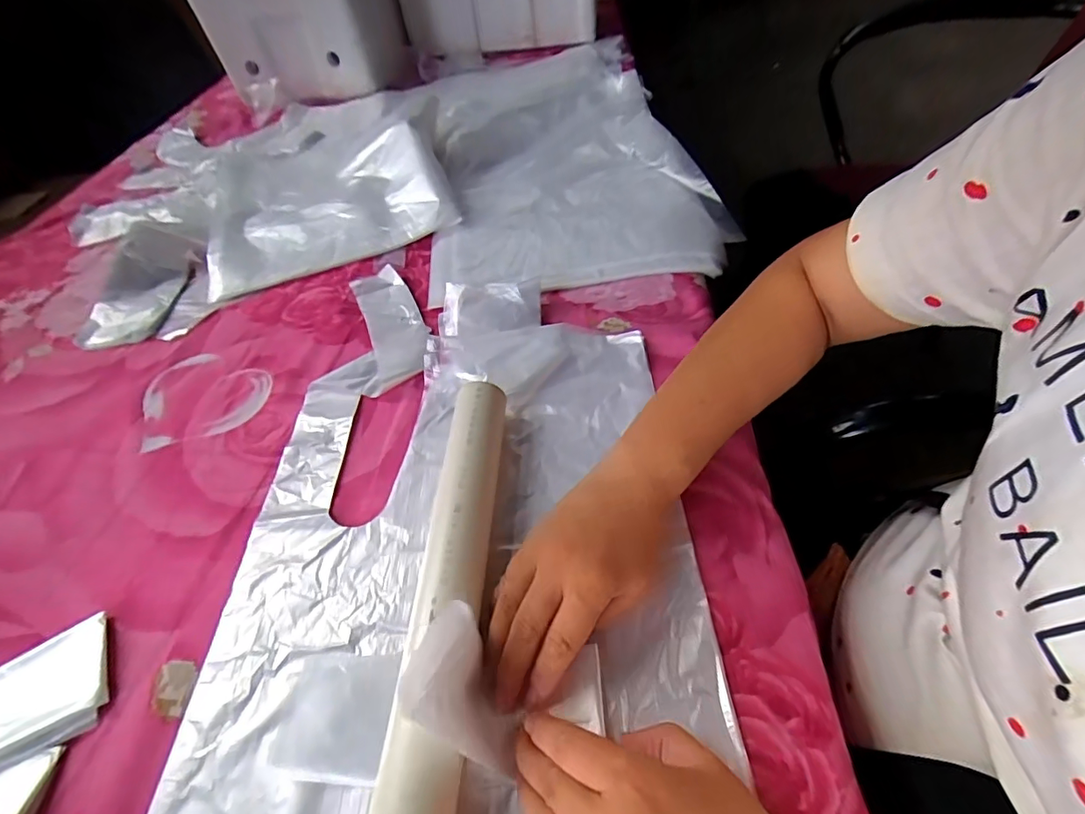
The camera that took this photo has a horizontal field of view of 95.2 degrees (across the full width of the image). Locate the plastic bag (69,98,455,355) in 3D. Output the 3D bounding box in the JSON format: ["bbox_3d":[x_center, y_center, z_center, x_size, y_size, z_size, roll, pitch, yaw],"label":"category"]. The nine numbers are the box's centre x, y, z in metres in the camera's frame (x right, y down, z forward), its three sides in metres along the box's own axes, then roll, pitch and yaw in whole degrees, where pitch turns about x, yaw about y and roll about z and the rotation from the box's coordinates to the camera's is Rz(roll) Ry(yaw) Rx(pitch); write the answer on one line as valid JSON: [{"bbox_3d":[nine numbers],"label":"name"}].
[{"bbox_3d":[-0.405,-0.326,0.713,0.497,0.072,0.564,-17,50,-9],"label":"plastic bag"}]

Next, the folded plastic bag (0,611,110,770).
[{"bbox_3d":[-0.306,0.174,0.293,0.084,0.011,0.069,-27,52,-17],"label":"folded plastic bag"}]

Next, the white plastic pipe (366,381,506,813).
[{"bbox_3d":[-0.052,0.127,0.275,0.037,0.041,0.345,-1,49,5],"label":"white plastic pipe"}]

